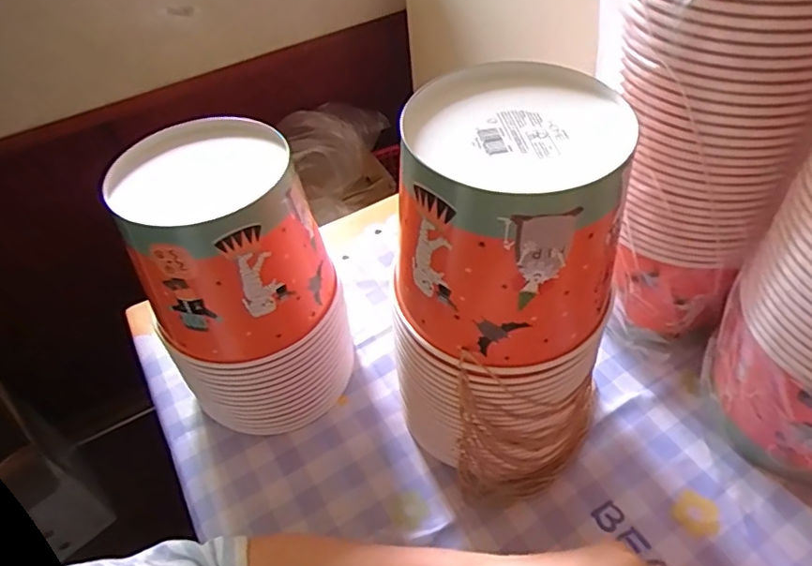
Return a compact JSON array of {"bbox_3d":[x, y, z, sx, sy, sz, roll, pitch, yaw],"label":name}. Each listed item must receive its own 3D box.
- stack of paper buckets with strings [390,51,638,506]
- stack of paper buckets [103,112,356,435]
[{"bbox_3d":[0.067,0.022,0.414,0.142,0.291,0.145,-11,47,-3],"label":"stack of paper buckets with strings"},{"bbox_3d":[-0.129,0.007,0.475,0.143,0.243,0.128,-15,48,-7],"label":"stack of paper buckets"}]

